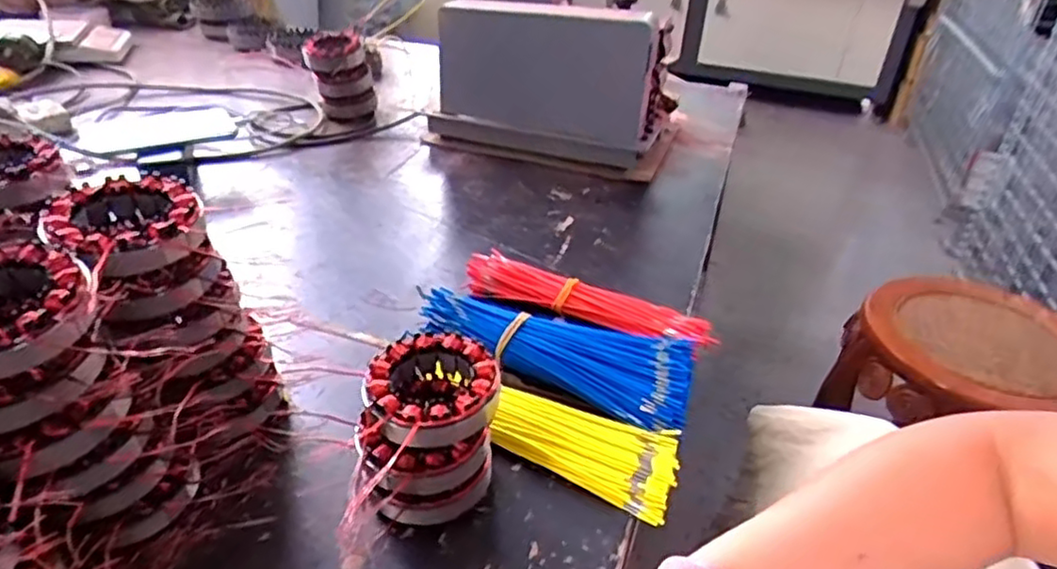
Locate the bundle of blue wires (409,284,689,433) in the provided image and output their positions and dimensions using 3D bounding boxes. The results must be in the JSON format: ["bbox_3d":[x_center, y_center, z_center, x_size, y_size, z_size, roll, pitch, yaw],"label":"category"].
[{"bbox_3d":[0.027,0.053,0.591,0.242,0.051,0.100,15,36,22],"label":"bundle of blue wires"}]

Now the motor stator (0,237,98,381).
[{"bbox_3d":[-0.283,0.015,0.356,0.085,0.034,0.091,-24,43,-34],"label":"motor stator"}]

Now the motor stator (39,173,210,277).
[{"bbox_3d":[-0.255,-0.035,0.427,0.085,0.033,0.092,-26,44,-36],"label":"motor stator"}]

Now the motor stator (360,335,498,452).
[{"bbox_3d":[-0.065,0.076,0.447,0.086,0.042,0.090,2,34,-1],"label":"motor stator"}]

